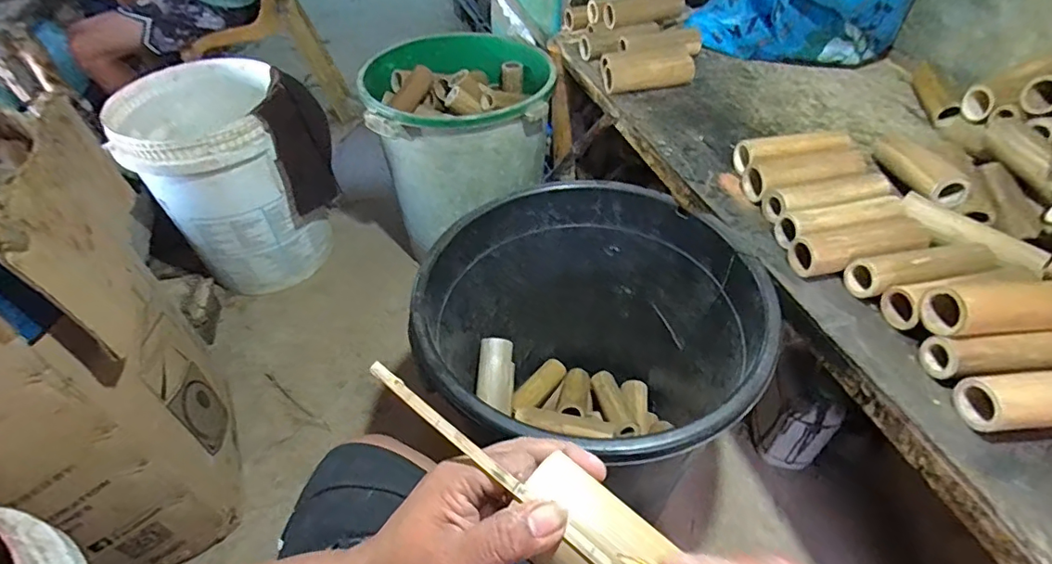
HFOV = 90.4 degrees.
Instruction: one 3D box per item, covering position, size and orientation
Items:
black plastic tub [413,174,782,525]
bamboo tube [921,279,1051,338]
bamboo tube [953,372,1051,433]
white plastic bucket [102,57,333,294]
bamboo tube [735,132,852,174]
[{"bbox_3d":[0.093,0.141,0.862,0.456,0.438,0.451,0,46,0],"label":"black plastic tub"},{"bbox_3d":[0.551,0.026,0.589,0.169,0.050,0.063,-2,46,-3],"label":"bamboo tube"},{"bbox_3d":[0.566,0.122,0.552,0.189,0.057,0.060,-5,46,-5],"label":"bamboo tube"},{"bbox_3d":[-0.764,-0.247,1.375,0.370,0.490,0.374,-23,50,-22],"label":"white plastic bucket"},{"bbox_3d":[0.446,-0.207,0.873,0.183,0.063,0.063,-3,46,-4],"label":"bamboo tube"}]

